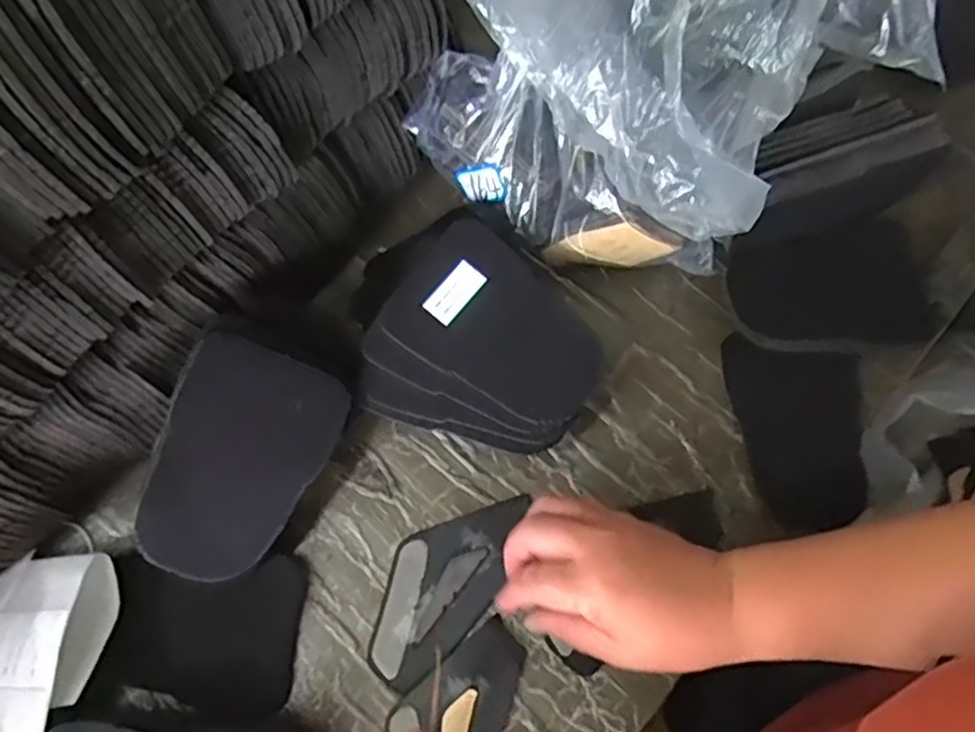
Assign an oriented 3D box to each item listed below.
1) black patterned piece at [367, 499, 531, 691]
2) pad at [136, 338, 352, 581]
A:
[{"bbox_3d":[-0.028,0.137,0.455,0.065,0.007,0.136,41,76,9],"label":"black patterned piece"},{"bbox_3d":[-0.152,0.058,0.422,0.092,0.006,0.138,27,84,-16],"label":"pad"}]

